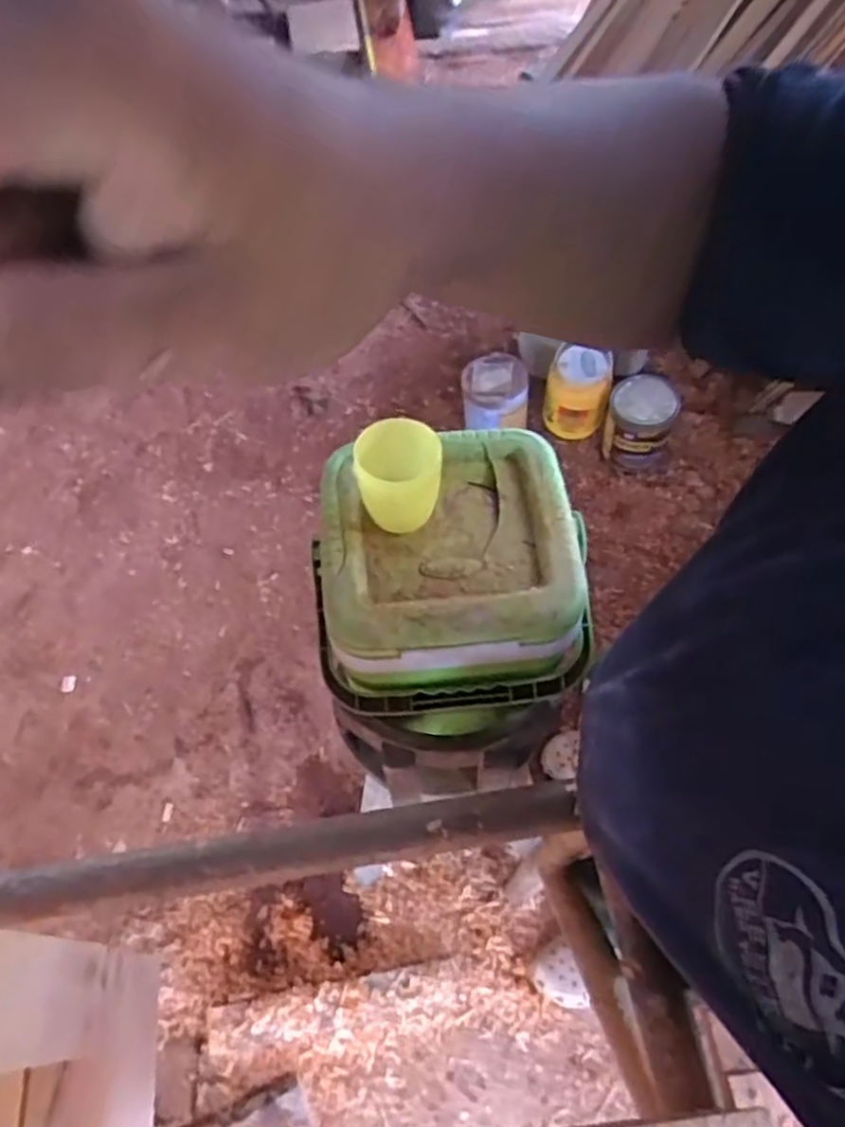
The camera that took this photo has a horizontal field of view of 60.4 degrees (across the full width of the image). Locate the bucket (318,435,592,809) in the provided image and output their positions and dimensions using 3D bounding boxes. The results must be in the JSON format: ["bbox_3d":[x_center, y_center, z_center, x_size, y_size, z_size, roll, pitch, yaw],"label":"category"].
[{"bbox_3d":[0.034,0.061,0.853,0.283,0.285,0.333,-2,60,1],"label":"bucket"}]

